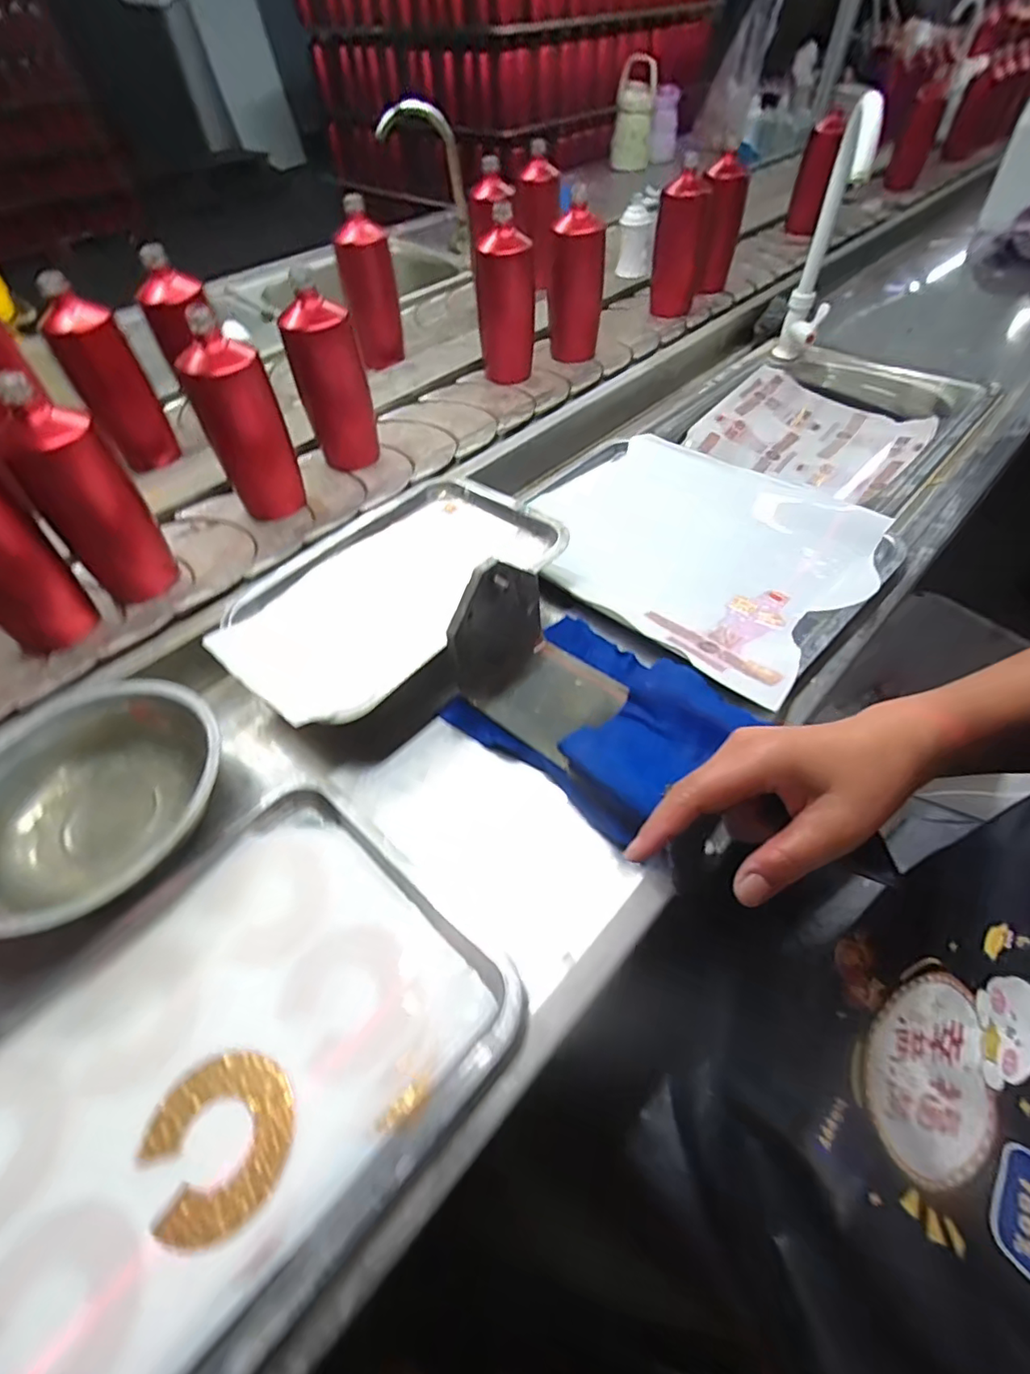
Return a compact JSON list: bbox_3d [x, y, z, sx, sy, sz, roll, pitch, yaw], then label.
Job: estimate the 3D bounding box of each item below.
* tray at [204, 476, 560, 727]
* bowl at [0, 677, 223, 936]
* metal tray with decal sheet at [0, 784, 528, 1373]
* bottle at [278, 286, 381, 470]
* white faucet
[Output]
[{"bbox_3d":[-0.118,-0.100,0.547,0.204,0.023,0.316,32,58,27],"label":"tray"},{"bbox_3d":[-0.327,0.082,0.430,0.194,0.047,0.196,3,46,-3],"label":"bowl"},{"bbox_3d":[-0.186,0.232,0.331,0.252,0.017,0.333,33,59,28],"label":"metal tray with decal sheet"},{"bbox_3d":[-0.217,-0.363,0.685,0.075,0.176,0.059,12,46,5],"label":"bottle"},{"bbox_3d":[0.457,-0.651,0.821,0.058,0.263,0.170,20,47,13],"label":"white faucet"}]

